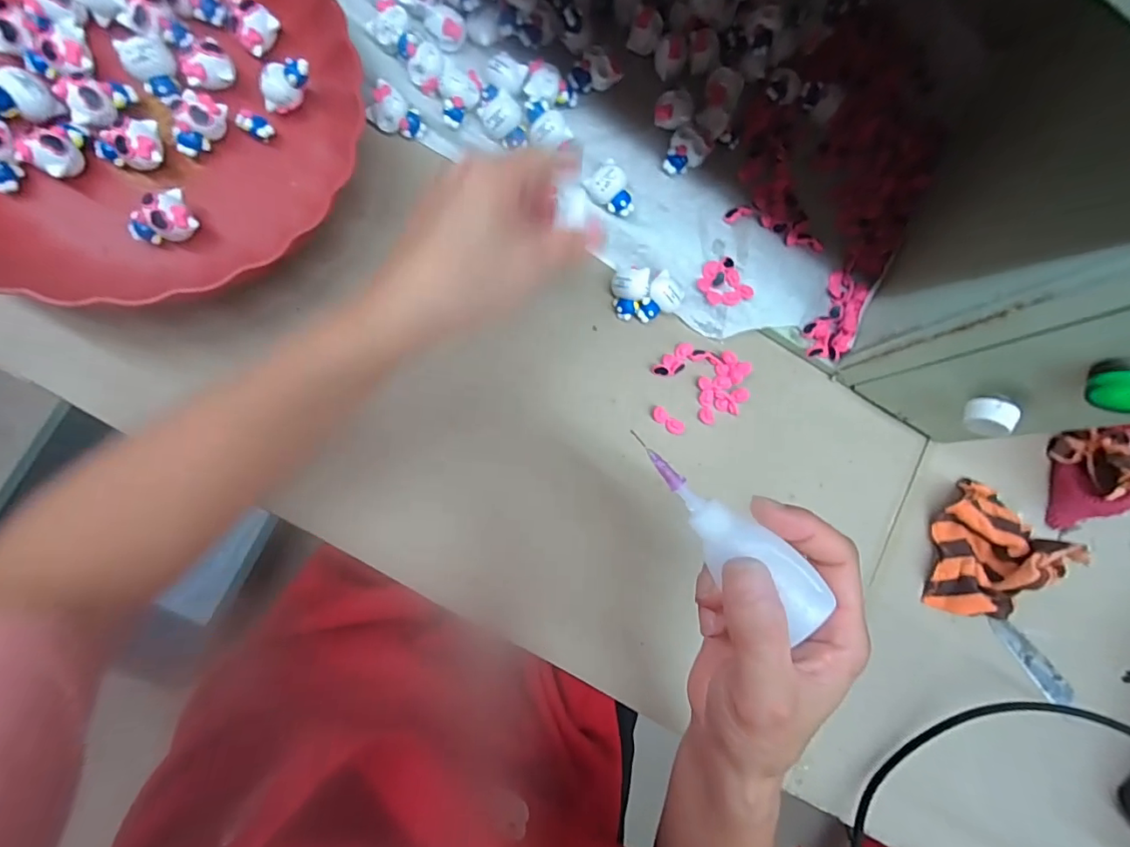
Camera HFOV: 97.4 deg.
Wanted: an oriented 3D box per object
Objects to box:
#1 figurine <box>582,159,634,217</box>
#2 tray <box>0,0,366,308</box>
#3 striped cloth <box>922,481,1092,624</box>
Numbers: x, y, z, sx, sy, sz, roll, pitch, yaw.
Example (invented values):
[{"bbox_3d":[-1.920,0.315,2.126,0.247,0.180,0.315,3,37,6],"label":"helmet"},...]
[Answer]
[{"bbox_3d":[0.031,-0.154,0.332,0.023,0.019,0.034,-38,91,-12],"label":"figurine"},{"bbox_3d":[-0.250,-0.191,0.272,0.235,0.047,0.223,-44,93,-12],"label":"tray"},{"bbox_3d":[0.325,0.098,0.365,0.100,0.035,0.095,14,81,-9],"label":"striped cloth"}]

